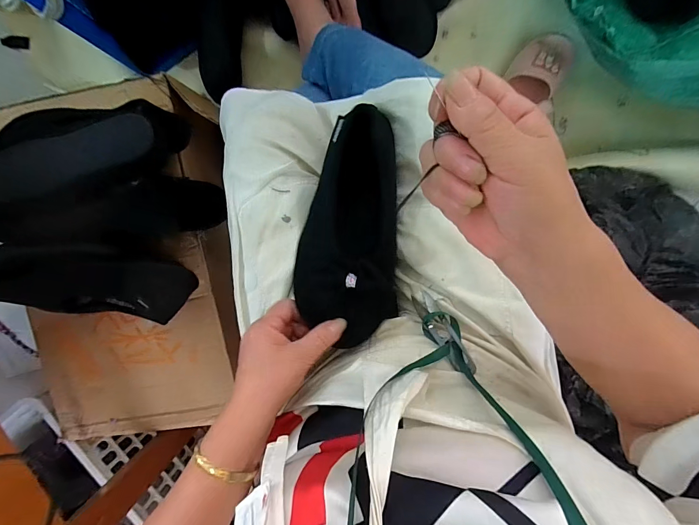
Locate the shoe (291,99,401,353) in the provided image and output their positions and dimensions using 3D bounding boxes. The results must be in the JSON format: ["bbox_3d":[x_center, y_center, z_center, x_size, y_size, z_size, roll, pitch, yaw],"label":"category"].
[{"bbox_3d":[0.003,-0.033,0.369,0.104,0.060,0.229,5,92,3],"label":"shoe"}]

